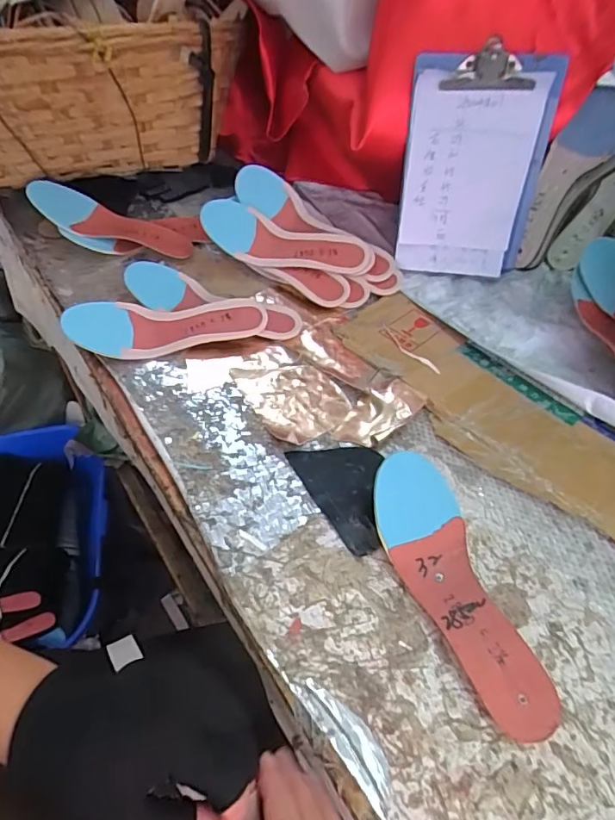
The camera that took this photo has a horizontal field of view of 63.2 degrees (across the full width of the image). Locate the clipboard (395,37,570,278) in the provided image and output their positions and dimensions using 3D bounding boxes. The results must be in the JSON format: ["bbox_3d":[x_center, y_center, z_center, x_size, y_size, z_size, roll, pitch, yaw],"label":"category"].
[{"bbox_3d":[0.180,-0.258,0.549,0.146,0.218,0.022,4,40,5],"label":"clipboard"}]

